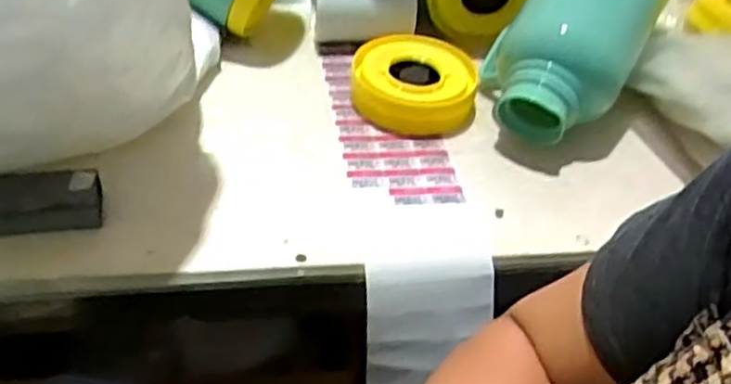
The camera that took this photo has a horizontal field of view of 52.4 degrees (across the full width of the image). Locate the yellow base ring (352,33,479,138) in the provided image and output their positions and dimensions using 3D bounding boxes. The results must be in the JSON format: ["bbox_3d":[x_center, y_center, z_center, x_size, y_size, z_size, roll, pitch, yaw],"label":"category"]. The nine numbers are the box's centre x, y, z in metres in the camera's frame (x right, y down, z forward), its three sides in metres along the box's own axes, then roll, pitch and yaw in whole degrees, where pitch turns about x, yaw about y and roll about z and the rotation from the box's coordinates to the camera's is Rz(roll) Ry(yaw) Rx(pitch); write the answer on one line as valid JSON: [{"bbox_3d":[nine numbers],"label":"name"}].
[{"bbox_3d":[0.054,-0.121,0.817,0.135,0.046,0.135,4,42,-3],"label":"yellow base ring"}]

